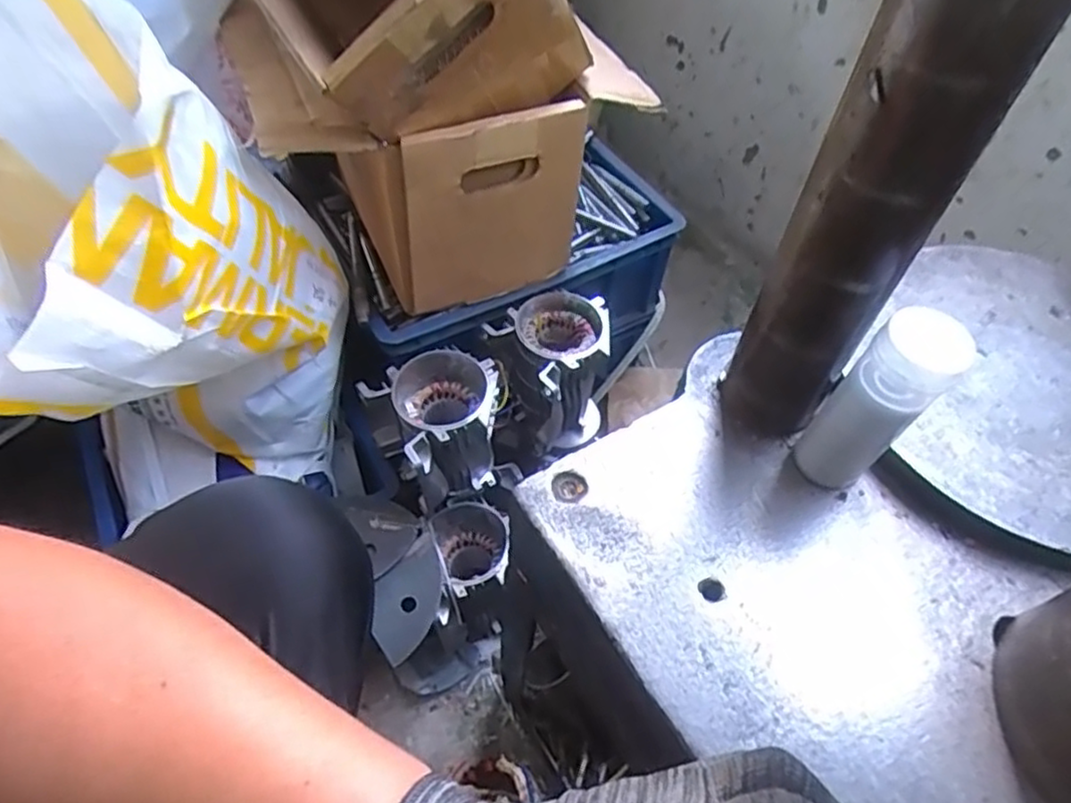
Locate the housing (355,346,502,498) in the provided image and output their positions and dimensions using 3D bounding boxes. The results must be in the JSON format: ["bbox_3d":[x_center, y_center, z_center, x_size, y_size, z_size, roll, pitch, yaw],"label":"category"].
[{"bbox_3d":[-0.095,0.029,0.722,0.125,0.129,0.106,-29,60,-22],"label":"housing"}]

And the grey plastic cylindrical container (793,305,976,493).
[{"bbox_3d":[0.193,0.004,0.387,0.038,0.121,0.042,-34,62,-25],"label":"grey plastic cylindrical container"}]

